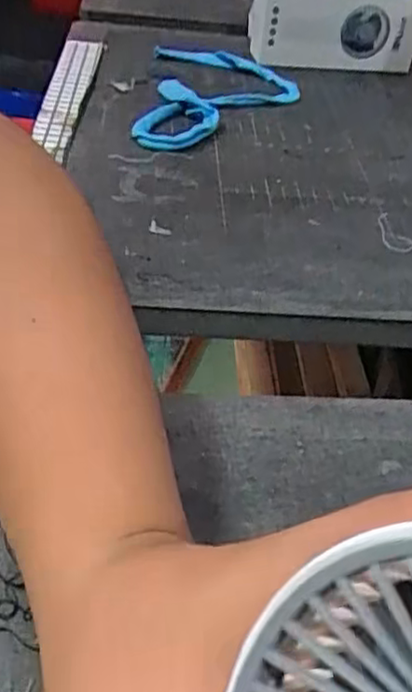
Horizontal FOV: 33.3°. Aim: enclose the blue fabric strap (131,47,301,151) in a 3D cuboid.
[{"bbox_3d":[0.014,-0.207,0.555,0.122,0.012,0.223,5,40,-2],"label":"blue fabric strap"}]

